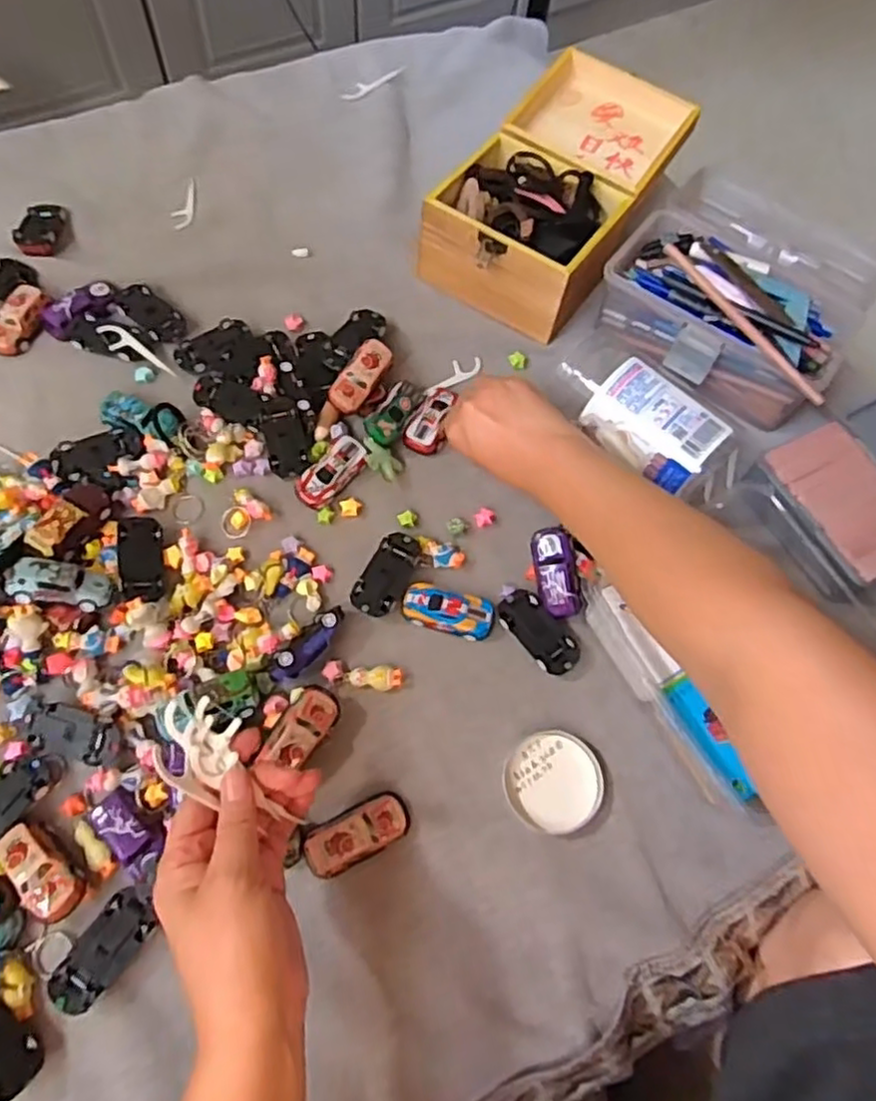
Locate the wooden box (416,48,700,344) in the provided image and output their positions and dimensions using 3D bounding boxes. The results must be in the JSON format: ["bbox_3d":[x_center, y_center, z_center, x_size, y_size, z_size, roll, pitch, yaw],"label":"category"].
[{"bbox_3d":[0.113,-0.327,0.636,0.152,0.080,0.268,33,68,11],"label":"wooden box"}]

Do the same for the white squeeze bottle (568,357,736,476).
[{"bbox_3d":[0.150,-0.106,0.515,0.122,0.029,0.049,39,69,13],"label":"white squeeze bottle"}]

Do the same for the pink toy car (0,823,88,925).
[{"bbox_3d":[-0.231,0.186,0.403,0.060,0.015,0.027,42,70,14],"label":"pink toy car"}]

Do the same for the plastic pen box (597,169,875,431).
[{"bbox_3d":[0.272,-0.238,0.608,0.195,0.071,0.221,37,69,13],"label":"plastic pen box"}]

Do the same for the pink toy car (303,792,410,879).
[{"bbox_3d":[-0.050,0.174,0.428,0.064,0.021,0.031,-24,69,-13],"label":"pink toy car"}]

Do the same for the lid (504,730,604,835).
[{"bbox_3d":[0.076,0.152,0.456,0.063,0.006,0.062,1,66,-3],"label":"lid"}]

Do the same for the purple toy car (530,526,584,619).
[{"bbox_3d":[0.085,0.015,0.494,0.028,0.020,0.064,-12,87,-9],"label":"purple toy car"}]

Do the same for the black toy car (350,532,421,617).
[{"bbox_3d":[-0.036,0.018,0.503,0.031,0.016,0.066,29,67,9],"label":"black toy car"}]

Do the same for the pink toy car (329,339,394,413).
[{"bbox_3d":[-0.060,-0.137,0.543,0.026,0.015,0.062,34,86,11],"label":"pink toy car"}]

